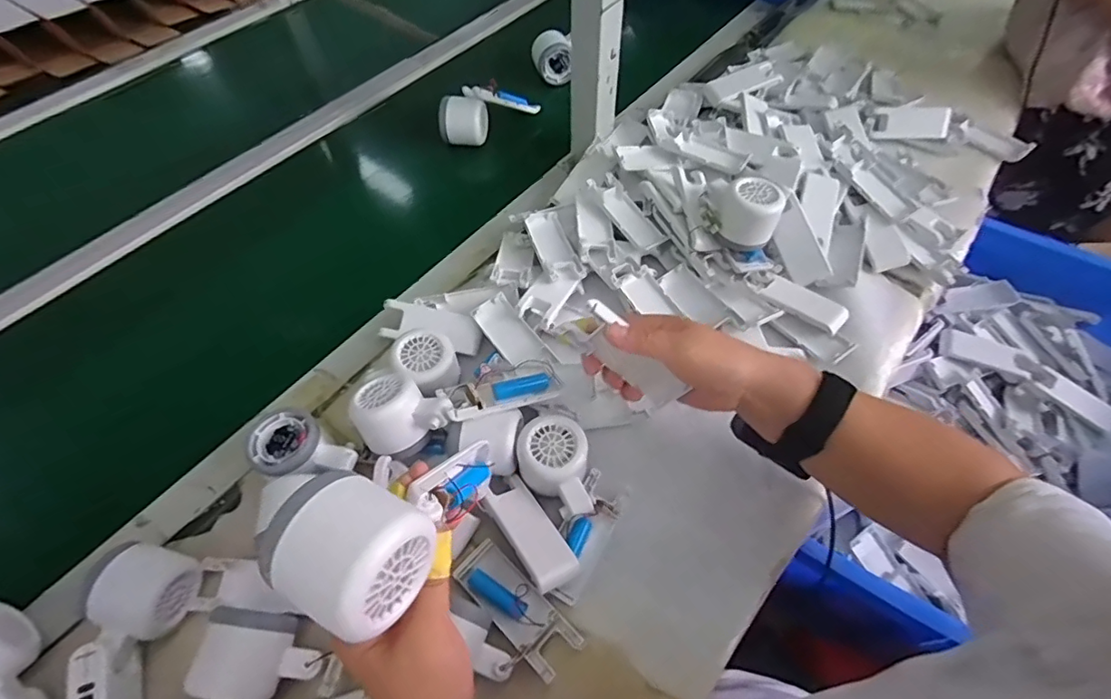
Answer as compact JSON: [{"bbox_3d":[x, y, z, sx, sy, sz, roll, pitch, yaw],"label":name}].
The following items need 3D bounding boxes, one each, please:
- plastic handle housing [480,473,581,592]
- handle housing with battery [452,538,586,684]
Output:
[{"bbox_3d":[-0.020,0.147,0.436,0.037,0.021,0.094,-31,62,-18],"label":"plastic handle housing"},{"bbox_3d":[-0.031,0.197,0.417,0.109,0.017,0.039,39,65,23],"label":"handle housing with battery"}]

